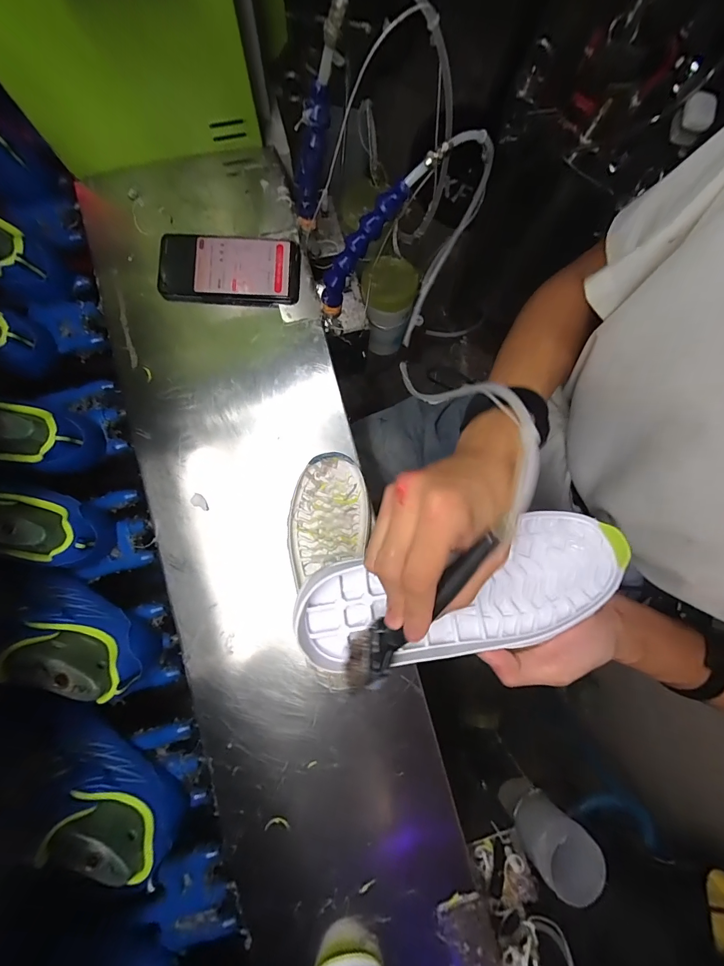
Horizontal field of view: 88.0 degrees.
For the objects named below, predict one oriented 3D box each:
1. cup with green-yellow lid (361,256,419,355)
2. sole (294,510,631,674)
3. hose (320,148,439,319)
[{"bbox_3d":[0.035,-0.252,0.546,0.071,0.128,0.063,4,75,-1],"label":"cup with green-yellow lid"},{"bbox_3d":[0.073,0.078,0.279,0.238,0.030,0.087,-8,76,-4],"label":"sole"},{"bbox_3d":[0.004,-0.242,0.380,0.038,0.178,0.019,-14,72,-46],"label":"hose"}]

